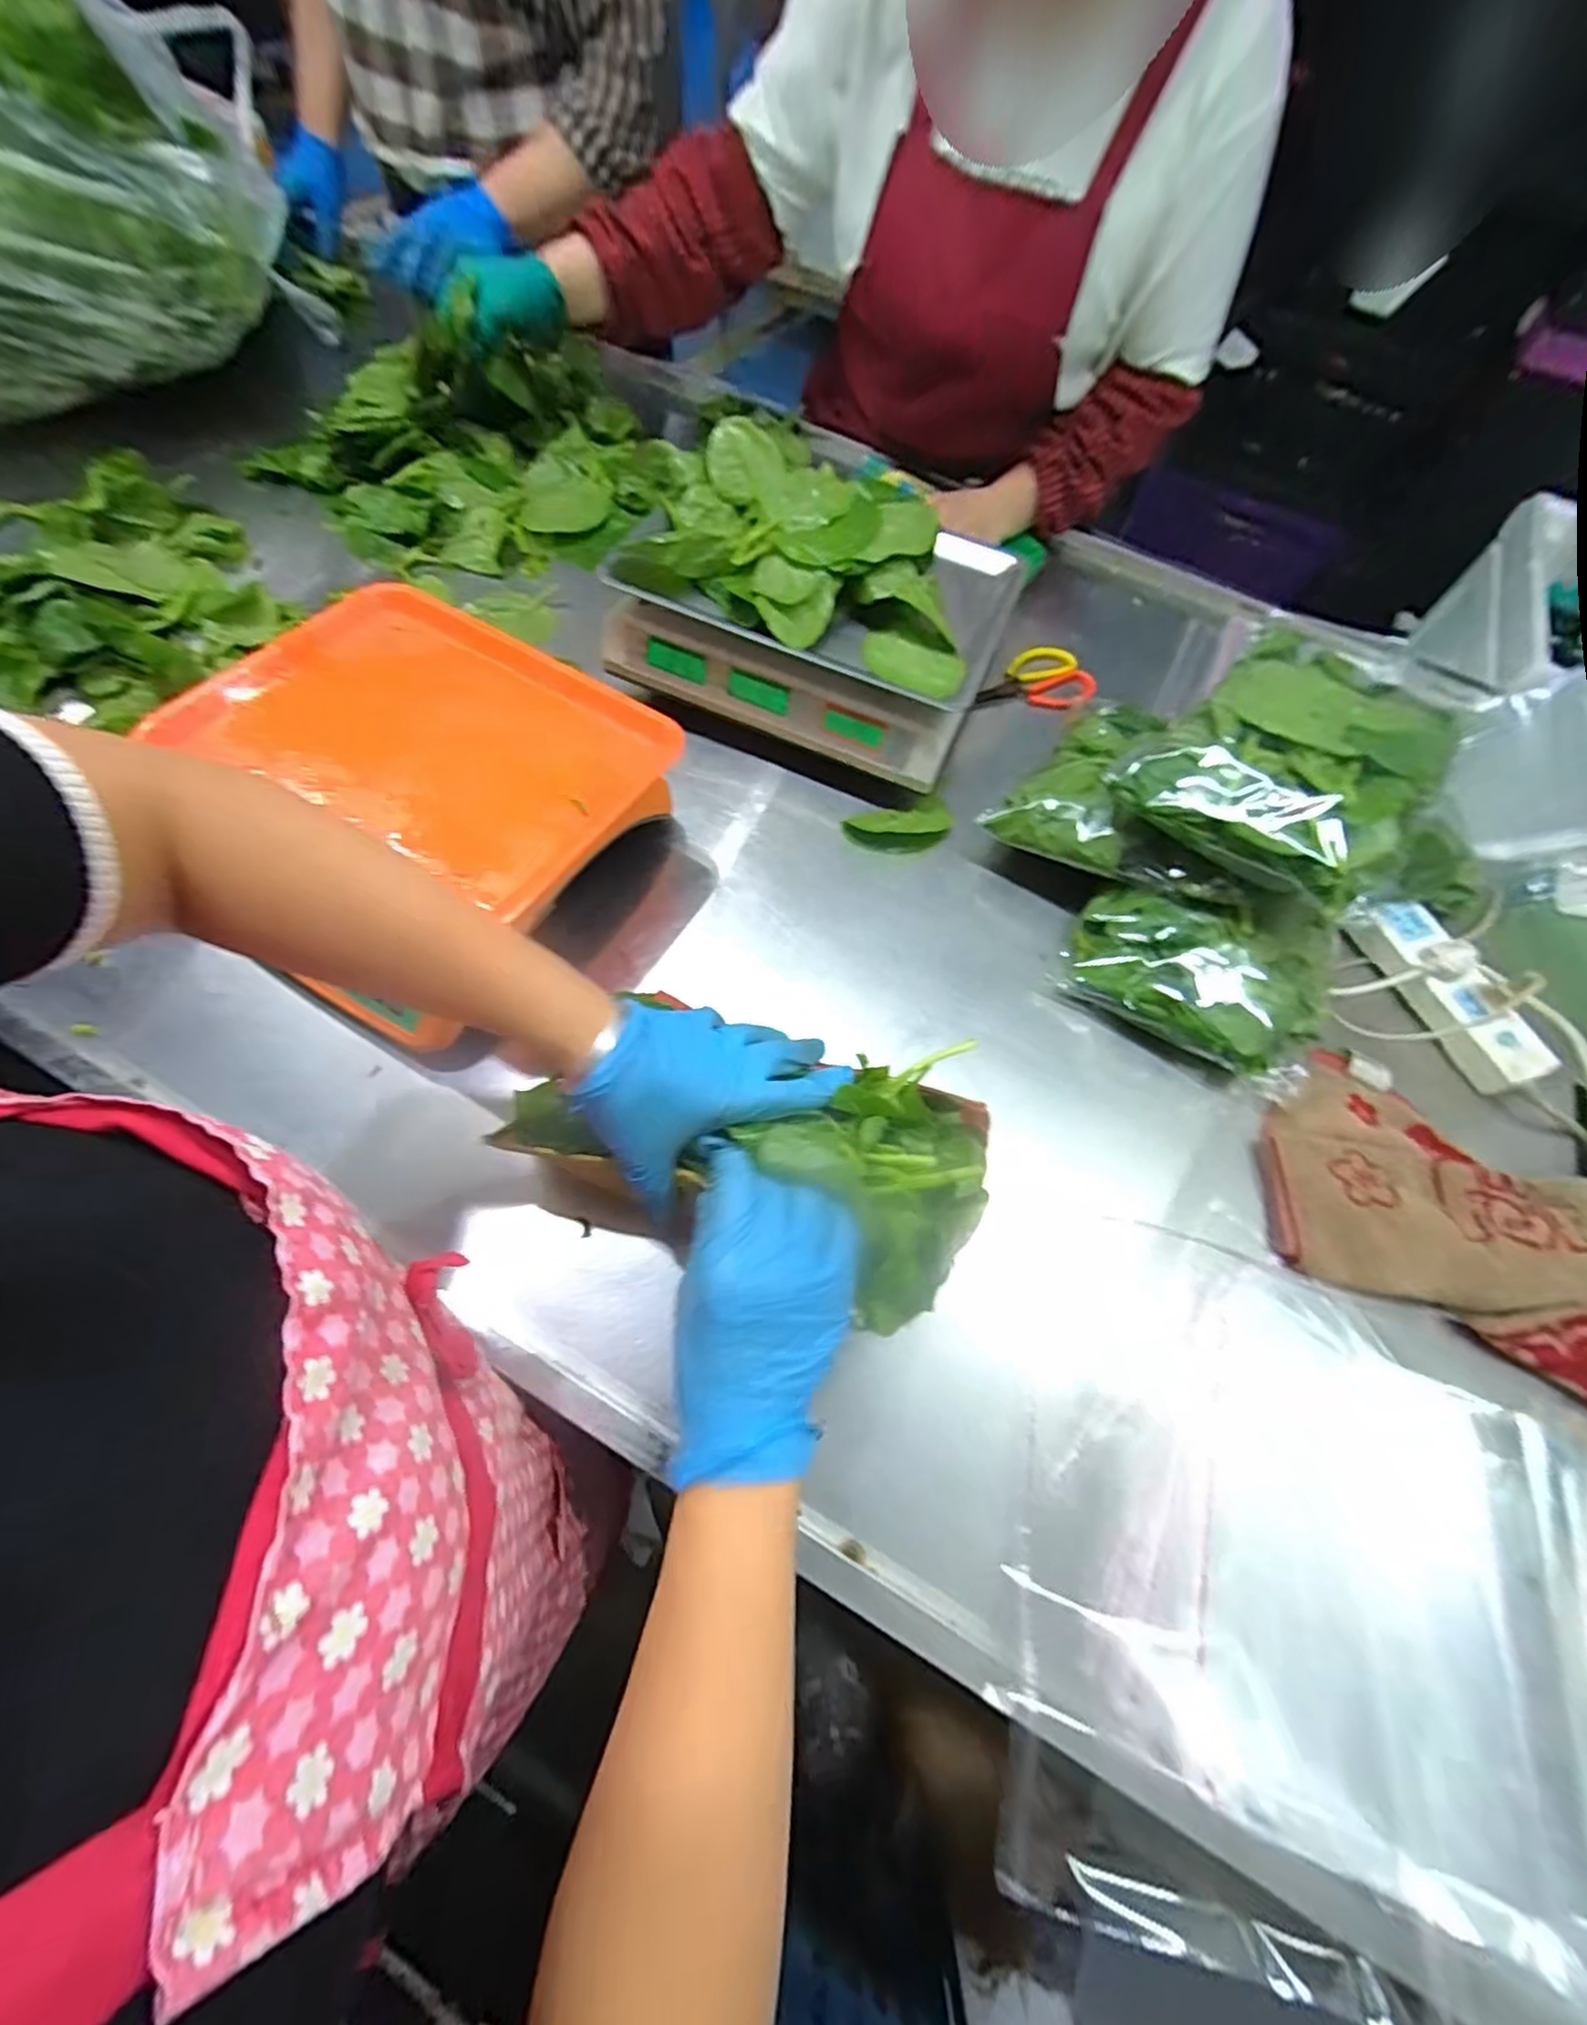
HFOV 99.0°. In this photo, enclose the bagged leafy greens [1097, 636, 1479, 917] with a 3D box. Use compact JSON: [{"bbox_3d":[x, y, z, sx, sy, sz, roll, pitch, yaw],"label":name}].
[{"bbox_3d":[0.403,-0.187,0.513,0.231,0.075,0.209,39,66,13],"label":"bagged leafy greens"}]

